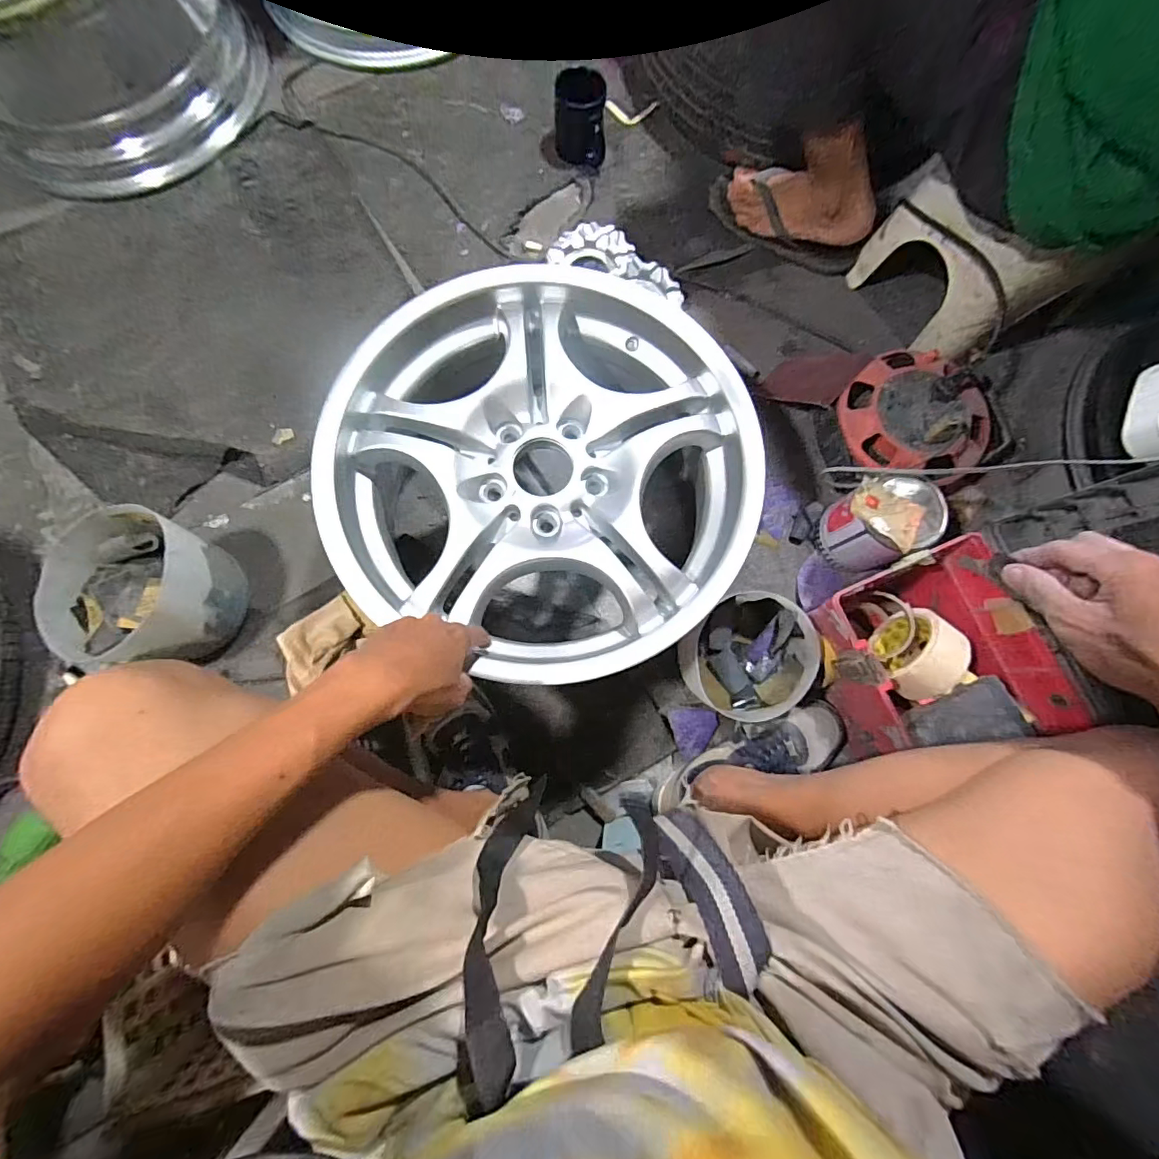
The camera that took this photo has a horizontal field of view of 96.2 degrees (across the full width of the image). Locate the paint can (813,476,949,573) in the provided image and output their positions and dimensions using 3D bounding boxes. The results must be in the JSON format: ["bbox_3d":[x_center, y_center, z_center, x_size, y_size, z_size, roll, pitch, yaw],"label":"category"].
[{"bbox_3d":[0.385,-0.070,0.672,0.102,0.126,0.096,0,79,1],"label":"paint can"}]

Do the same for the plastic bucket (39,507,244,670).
[{"bbox_3d":[-0.509,0.015,0.631,0.139,0.151,0.161,7,79,1],"label":"plastic bucket"}]

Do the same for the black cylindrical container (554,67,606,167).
[{"bbox_3d":[0.001,-0.724,0.821,0.077,0.104,0.072,0,79,1],"label":"black cylindrical container"}]

